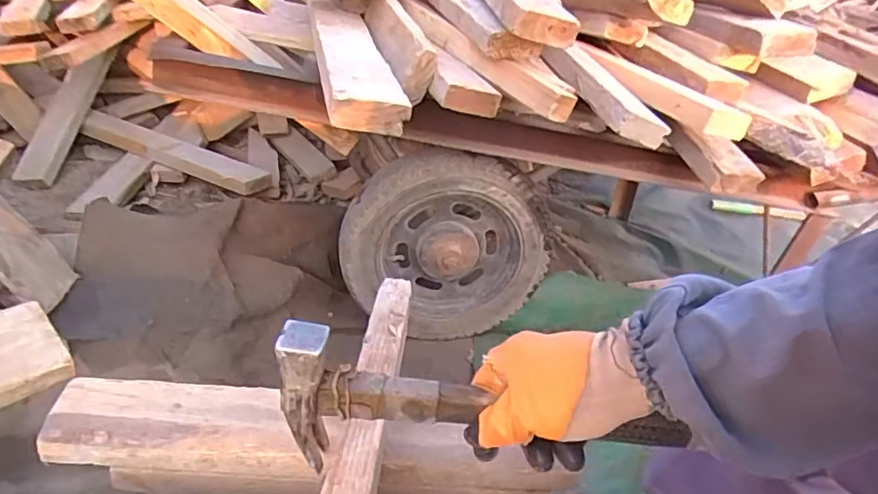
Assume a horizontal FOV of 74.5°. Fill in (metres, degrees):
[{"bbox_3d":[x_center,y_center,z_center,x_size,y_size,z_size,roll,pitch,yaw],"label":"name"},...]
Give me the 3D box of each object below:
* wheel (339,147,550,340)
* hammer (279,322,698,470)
[{"bbox_3d":[0.015,-0.001,1.073,0.370,0.364,0.084,1,31,-7],"label":"wheel"},{"bbox_3d":[0.027,0.122,0.422,0.281,0.112,0.025,7,31,1],"label":"hammer"}]

